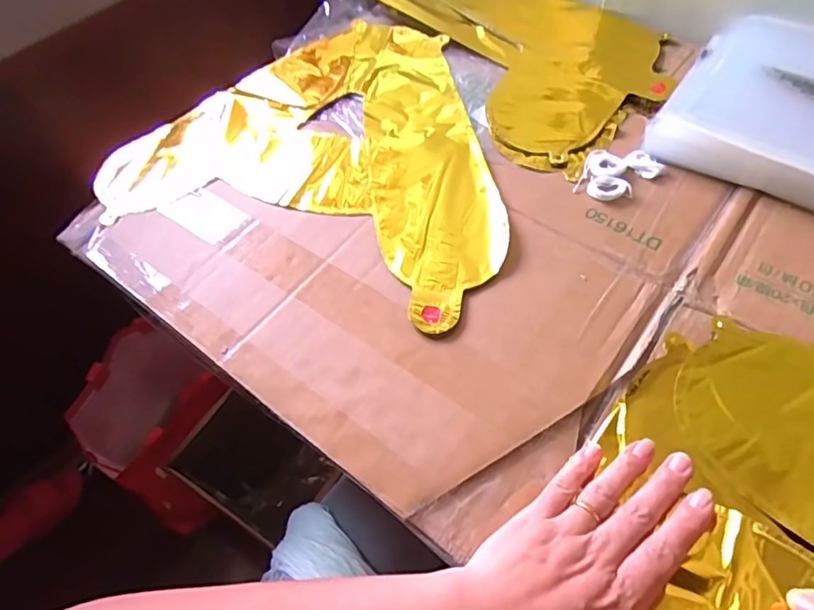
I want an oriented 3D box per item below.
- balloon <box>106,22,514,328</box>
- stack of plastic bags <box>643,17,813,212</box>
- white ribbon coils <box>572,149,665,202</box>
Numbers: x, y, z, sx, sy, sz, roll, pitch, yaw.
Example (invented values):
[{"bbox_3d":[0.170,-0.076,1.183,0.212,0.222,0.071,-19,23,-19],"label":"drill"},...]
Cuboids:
[{"bbox_3d":[-0.059,-0.167,0.547,0.383,0.034,0.345,19,59,18],"label":"balloon"},{"bbox_3d":[0.364,-0.173,0.480,0.226,0.029,0.227,30,63,24],"label":"stack of plastic bags"},{"bbox_3d":[0.188,-0.115,0.485,0.064,0.005,0.066,-3,55,4],"label":"white ribbon coils"}]

